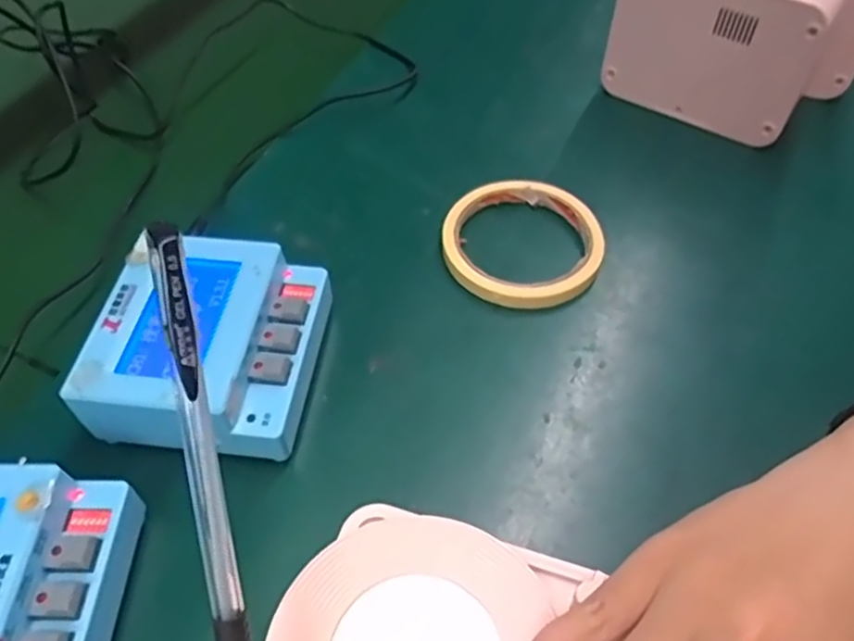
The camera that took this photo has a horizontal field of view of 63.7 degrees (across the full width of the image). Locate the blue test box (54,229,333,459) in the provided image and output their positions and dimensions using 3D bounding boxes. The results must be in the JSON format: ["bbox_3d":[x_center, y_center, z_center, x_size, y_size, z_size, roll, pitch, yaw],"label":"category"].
[{"bbox_3d":[-0.105,0.014,0.341,0.096,0.050,0.105,5,53,6],"label":"blue test box"}]

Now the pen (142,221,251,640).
[{"bbox_3d":[-0.061,0.041,0.189,0.010,0.007,0.134,-8,95,-4],"label":"pen"}]

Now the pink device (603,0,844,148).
[{"bbox_3d":[0.193,-0.184,0.450,0.134,0.097,0.056,28,59,22],"label":"pink device"}]

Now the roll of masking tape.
[{"bbox_3d":[0.056,-0.047,0.405,0.093,0.014,0.089,-1,52,1],"label":"roll of masking tape"}]

